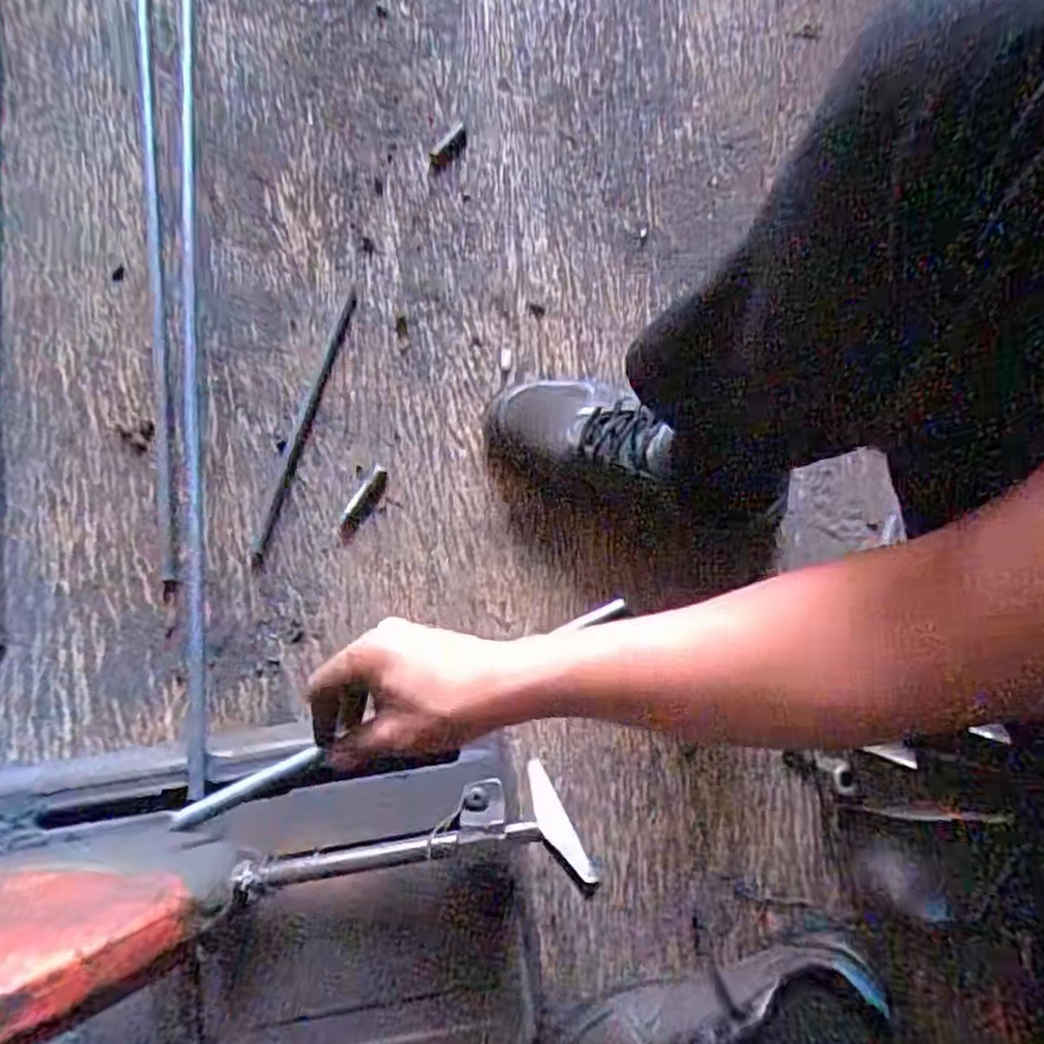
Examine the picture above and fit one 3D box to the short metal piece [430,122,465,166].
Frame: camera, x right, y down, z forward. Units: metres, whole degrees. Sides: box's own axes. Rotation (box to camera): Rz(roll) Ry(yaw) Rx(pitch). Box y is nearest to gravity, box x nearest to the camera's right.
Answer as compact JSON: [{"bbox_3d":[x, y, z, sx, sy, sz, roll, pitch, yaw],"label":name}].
[{"bbox_3d":[-0.074,-0.390,0.711,0.020,0.006,0.057,39,81,6],"label":"short metal piece"}]

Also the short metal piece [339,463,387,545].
[{"bbox_3d":[-0.150,-0.018,0.645,0.019,0.005,0.079,31,80,4],"label":"short metal piece"}]

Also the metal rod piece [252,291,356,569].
[{"bbox_3d":[-0.209,-0.092,0.659,0.011,0.007,0.277,16,79,2],"label":"metal rod piece"}]

